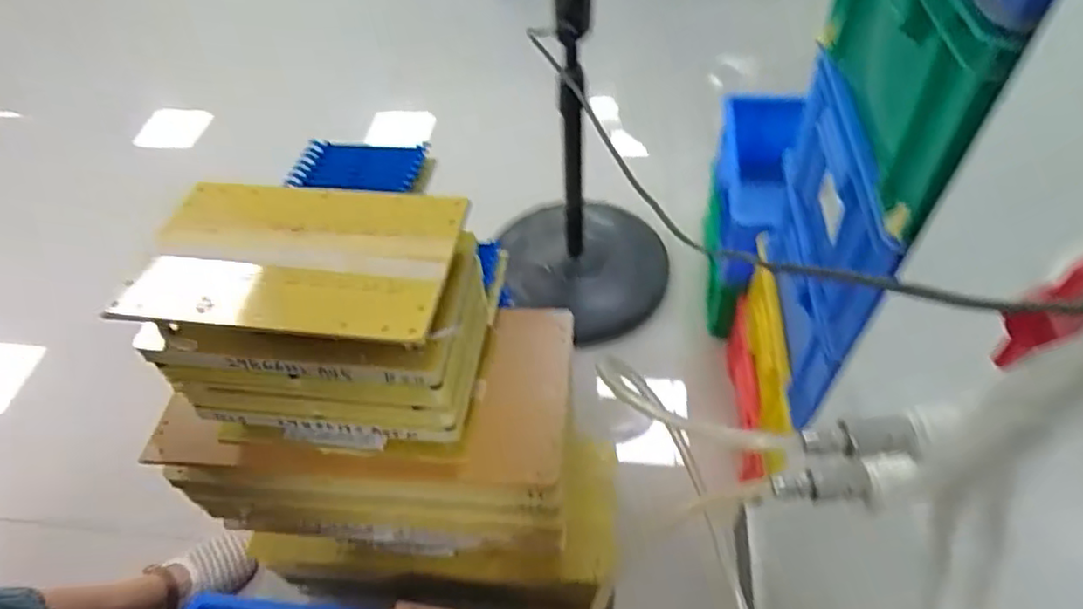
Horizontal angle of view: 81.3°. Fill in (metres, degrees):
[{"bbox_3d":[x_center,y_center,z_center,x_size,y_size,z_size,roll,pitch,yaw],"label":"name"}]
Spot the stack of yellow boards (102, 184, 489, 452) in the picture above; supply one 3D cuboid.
[{"bbox_3d":[-0.184,0.017,0.562,0.239,0.183,0.156,1,52,6],"label":"stack of yellow boards"}]

